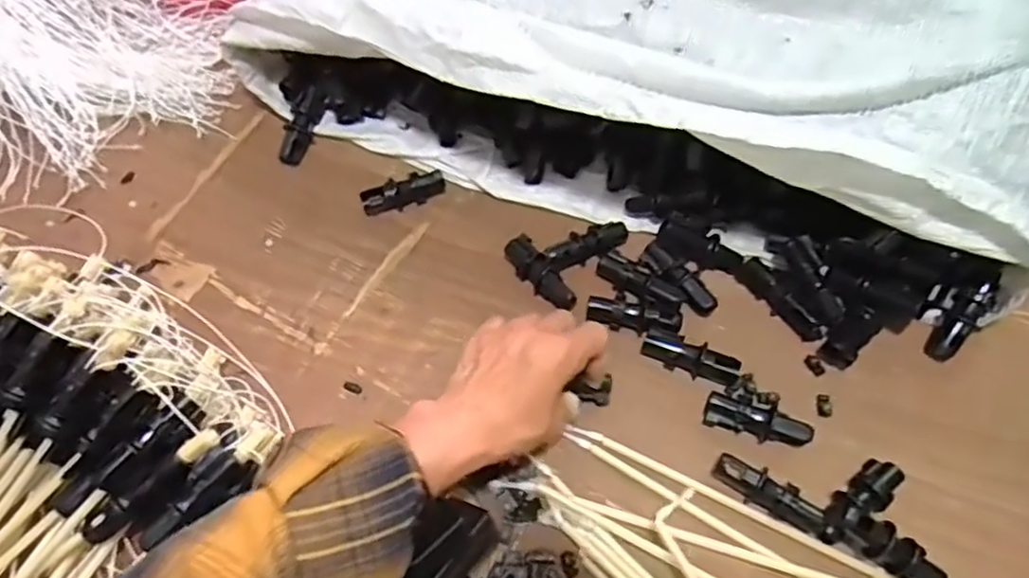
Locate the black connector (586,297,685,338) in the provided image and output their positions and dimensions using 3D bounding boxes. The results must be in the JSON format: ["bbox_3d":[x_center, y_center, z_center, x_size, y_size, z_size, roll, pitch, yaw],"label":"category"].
[{"bbox_3d":[0.086,0.020,0.464,0.066,0.026,0.017,12,62,7],"label":"black connector"}]

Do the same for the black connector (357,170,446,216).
[{"bbox_3d":[-0.089,-0.079,0.522,0.067,0.023,0.017,-13,62,-7],"label":"black connector"}]

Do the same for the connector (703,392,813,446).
[{"bbox_3d":[0.160,0.089,0.429,0.066,0.021,0.021,20,63,11],"label":"connector"}]

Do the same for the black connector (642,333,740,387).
[{"bbox_3d":[0.124,0.047,0.452,0.067,0.023,0.021,14,62,8],"label":"black connector"}]

